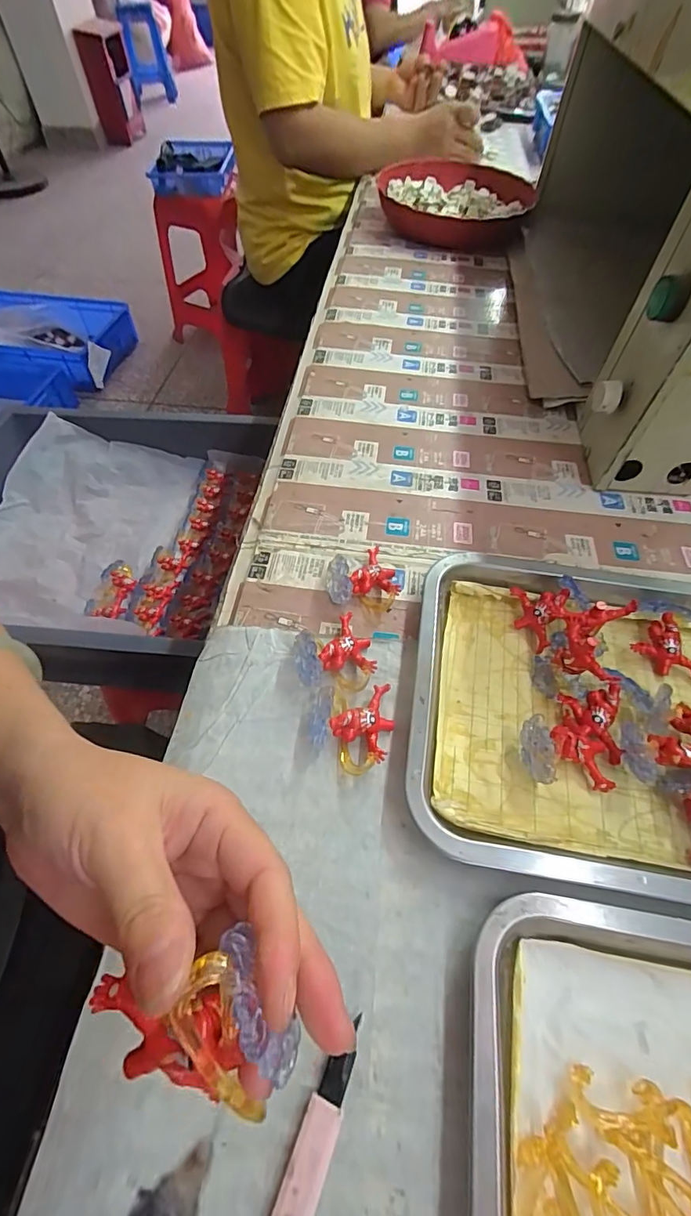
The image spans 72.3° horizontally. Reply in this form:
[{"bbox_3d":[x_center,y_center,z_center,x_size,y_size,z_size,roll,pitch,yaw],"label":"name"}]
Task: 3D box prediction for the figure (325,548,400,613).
[{"bbox_3d":[0.014,-0.029,0.360,0.053,0.029,0.059,3,56,0],"label":"figure"}]

